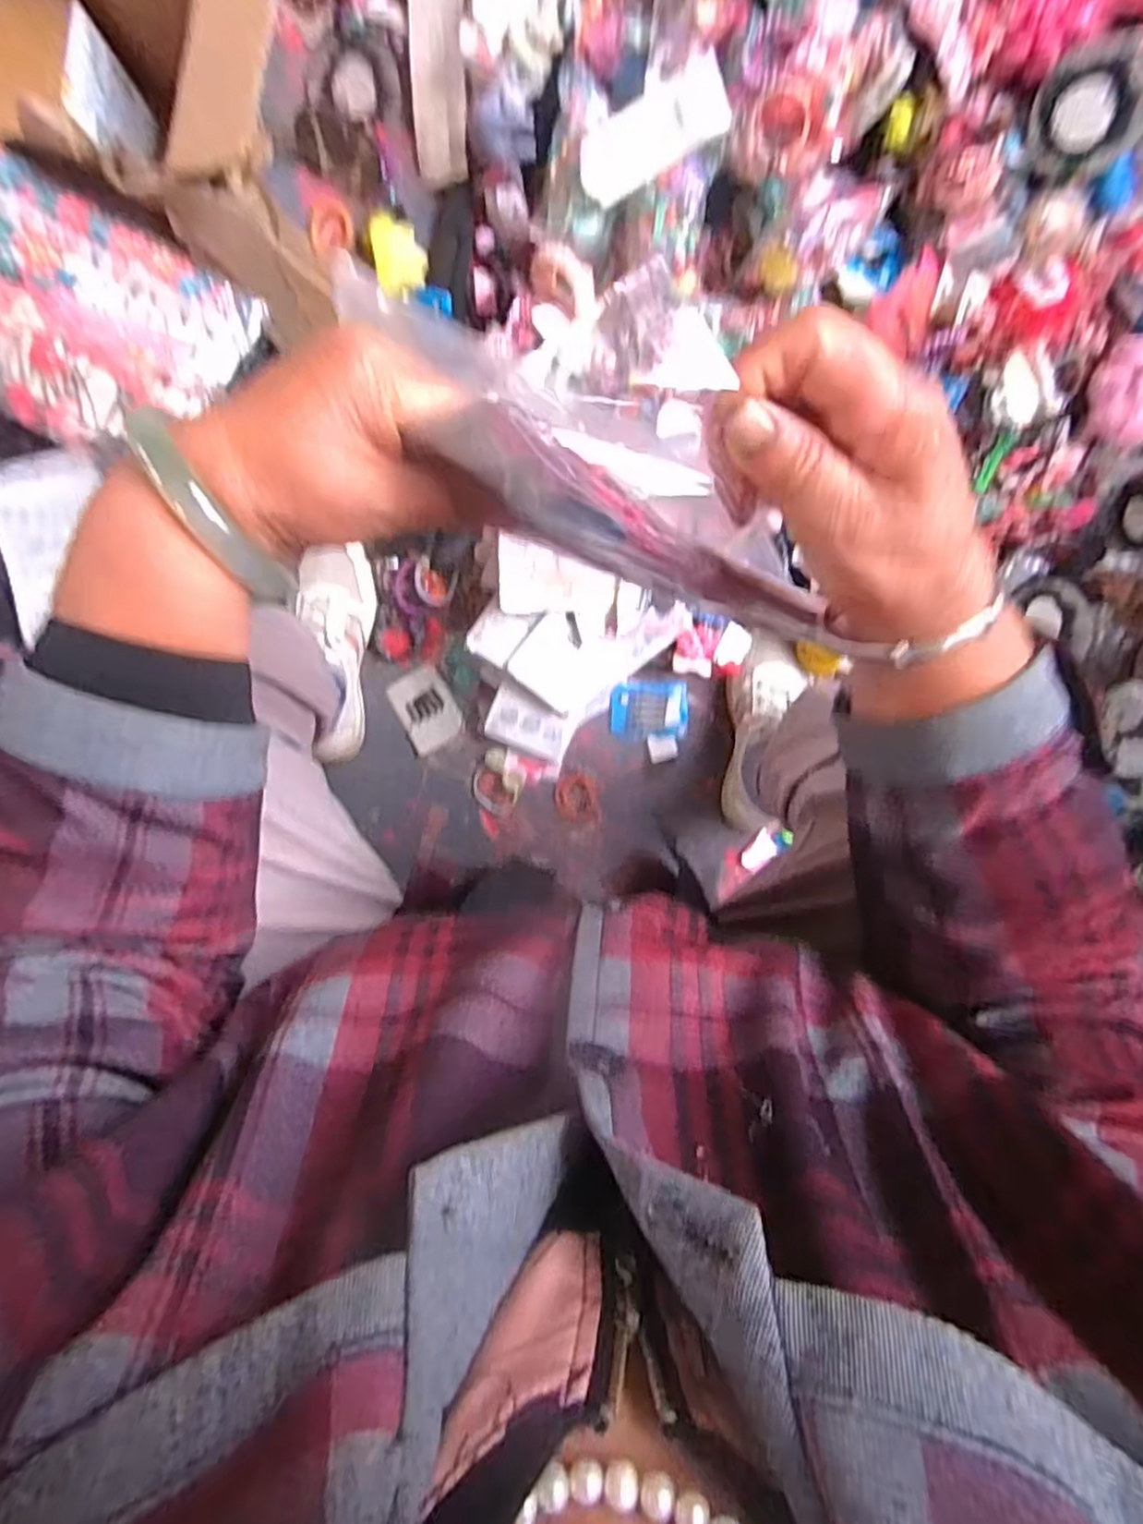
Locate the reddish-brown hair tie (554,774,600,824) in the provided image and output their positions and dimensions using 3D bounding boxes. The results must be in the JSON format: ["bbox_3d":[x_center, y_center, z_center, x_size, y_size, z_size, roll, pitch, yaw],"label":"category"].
[{"bbox_3d":[0.007,0.042,0.810,0.050,0.004,0.056,0,99,-3],"label":"reddish-brown hair tie"}]

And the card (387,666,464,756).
[{"bbox_3d":[-0.165,-0.059,0.793,0.067,0.004,0.083,-31,99,2],"label":"card"}]

